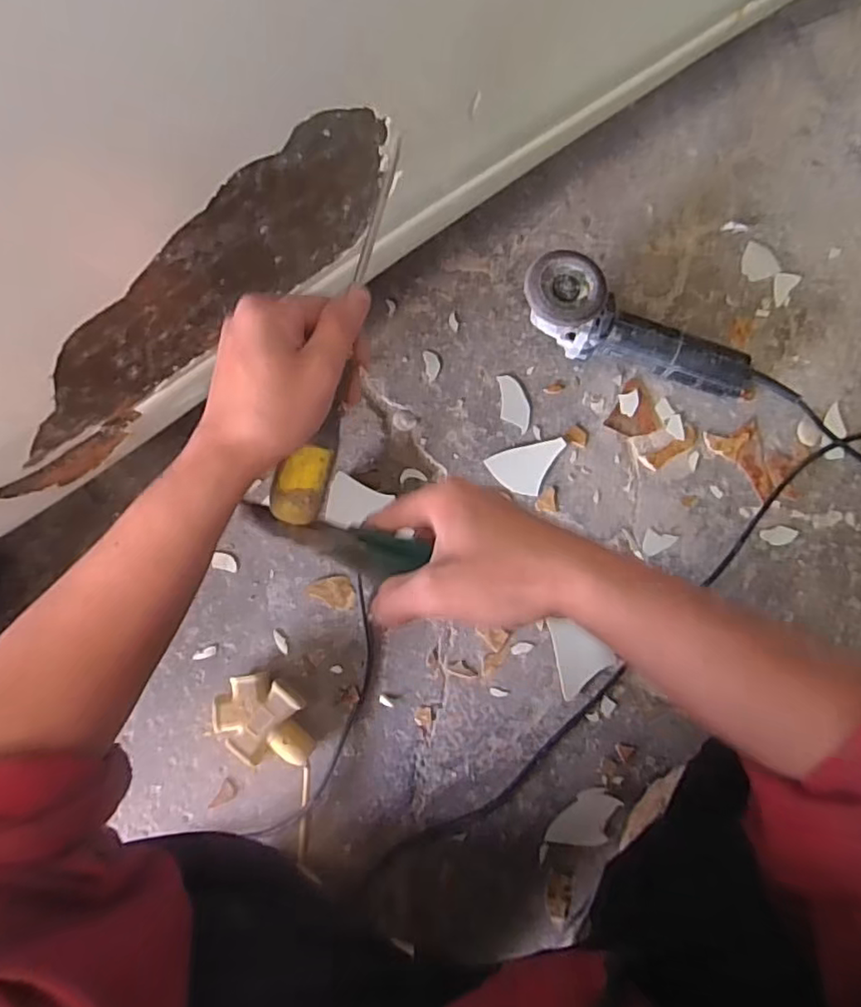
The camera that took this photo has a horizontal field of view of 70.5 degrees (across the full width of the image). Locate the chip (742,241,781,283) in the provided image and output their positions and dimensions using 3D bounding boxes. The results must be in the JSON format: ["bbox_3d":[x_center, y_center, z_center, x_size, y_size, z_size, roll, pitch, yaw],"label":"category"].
[{"bbox_3d":[0.418,-0.311,0.781,0.041,0.004,0.052,-28,80,-4],"label":"chip"}]

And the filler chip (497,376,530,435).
[{"bbox_3d":[0.103,-0.123,0.746,0.033,0.004,0.074,-6,79,0],"label":"filler chip"}]

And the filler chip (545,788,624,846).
[{"bbox_3d":[0.169,0.347,0.661,0.049,0.008,0.080,43,83,8],"label":"filler chip"}]

